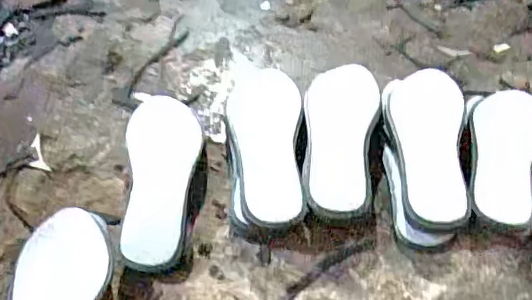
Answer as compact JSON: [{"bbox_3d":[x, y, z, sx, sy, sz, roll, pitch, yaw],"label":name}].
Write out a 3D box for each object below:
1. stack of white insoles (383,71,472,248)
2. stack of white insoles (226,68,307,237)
[{"bbox_3d":[0.187,0.001,0.680,0.094,0.056,0.252,6,48,5],"label":"stack of white insoles"},{"bbox_3d":[-0.003,-0.002,0.677,0.090,0.052,0.233,1,47,-1],"label":"stack of white insoles"}]

